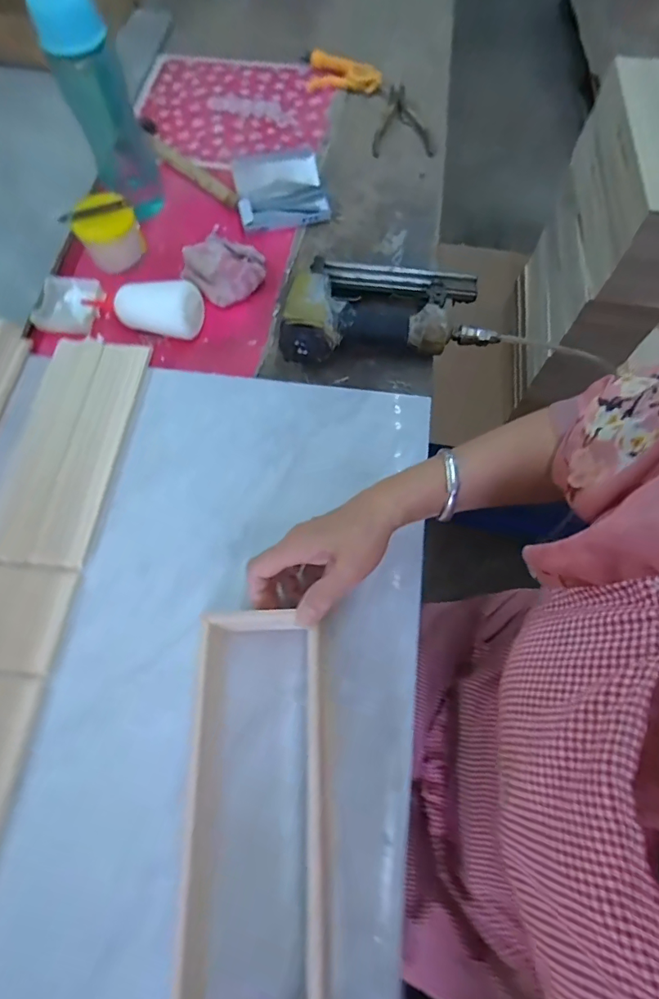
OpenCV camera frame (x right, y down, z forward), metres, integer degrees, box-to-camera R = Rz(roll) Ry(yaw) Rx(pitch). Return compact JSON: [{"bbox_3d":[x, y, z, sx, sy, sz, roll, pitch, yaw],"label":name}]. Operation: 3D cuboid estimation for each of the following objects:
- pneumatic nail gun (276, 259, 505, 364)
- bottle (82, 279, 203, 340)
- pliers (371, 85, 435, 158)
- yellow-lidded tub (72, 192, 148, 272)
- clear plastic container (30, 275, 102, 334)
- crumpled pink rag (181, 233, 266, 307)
[{"bbox_3d":[0.067,-0.240,0.566,0.238,0.060,0.155,0,67,-1],"label":"pneumatic nail gun"},{"bbox_3d":[-0.239,-0.252,0.583,0.162,0.053,0.058,16,68,6],"label":"bottle"},{"bbox_3d":[0.123,-0.595,0.734,0.092,0.020,0.149,10,67,3],"label":"pliers"},{"bbox_3d":[-0.294,-0.359,0.618,0.077,0.054,0.070,-33,71,-13],"label":"yellow-lidded tub"},{"bbox_3d":[-0.343,-0.254,0.615,0.072,0.026,0.078,-2,67,-2],"label":"clear plastic container"},{"bbox_3d":[-0.143,-0.308,0.618,0.114,0.032,0.082,30,70,11],"label":"crumpled pink rag"}]

